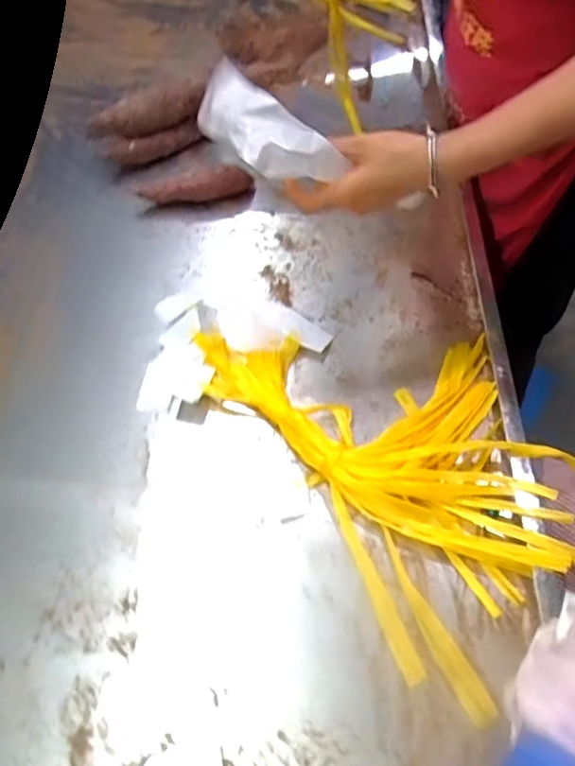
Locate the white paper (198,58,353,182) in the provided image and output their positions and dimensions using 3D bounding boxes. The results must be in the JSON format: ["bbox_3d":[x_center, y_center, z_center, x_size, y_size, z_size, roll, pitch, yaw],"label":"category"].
[{"bbox_3d":[-0.028,-0.228,0.539,0.138,0.053,0.058,32,65,22],"label":"white paper"}]

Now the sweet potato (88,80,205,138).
[{"bbox_3d":[-0.204,-0.384,0.844,0.182,0.054,0.047,-14,60,10],"label":"sweet potato"}]

